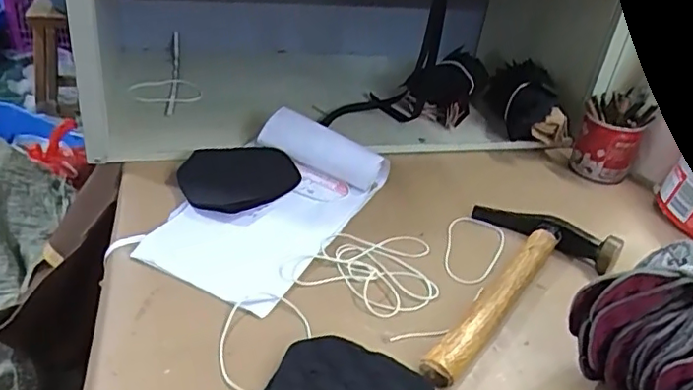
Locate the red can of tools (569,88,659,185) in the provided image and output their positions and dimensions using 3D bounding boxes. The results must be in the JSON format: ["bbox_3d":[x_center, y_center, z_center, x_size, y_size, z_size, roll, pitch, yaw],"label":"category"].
[{"bbox_3d":[0.299,-0.074,0.666,0.065,0.106,0.075,18,35,14],"label":"red can of tools"}]

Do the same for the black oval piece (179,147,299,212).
[{"bbox_3d":[-0.103,-0.016,0.575,0.112,0.020,0.093,-9,37,-24],"label":"black oval piece"}]

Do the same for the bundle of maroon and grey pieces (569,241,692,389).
[{"bbox_3d":[0.220,0.096,0.404,0.085,0.103,0.103,-23,44,-38],"label":"bundle of maroon and grey pieces"}]

